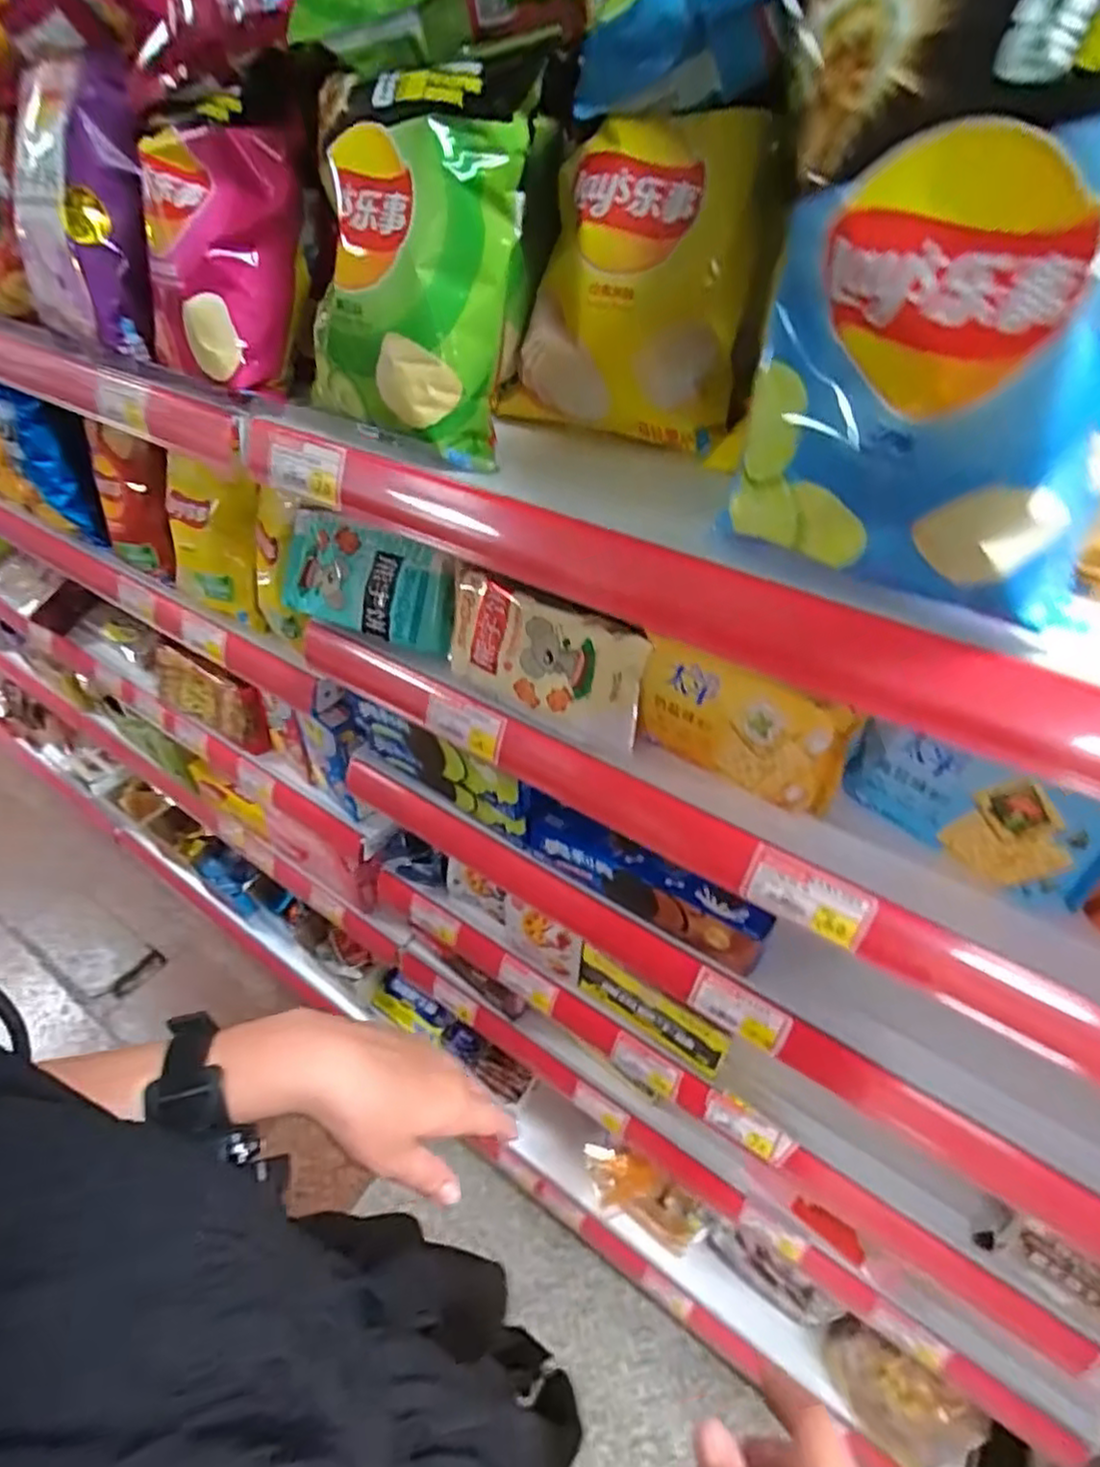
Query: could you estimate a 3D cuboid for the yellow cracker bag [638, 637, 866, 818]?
[{"bbox_3d":[0.118,-0.003,0.446,0.134,0.088,0.023,21,48,21],"label":"yellow cracker bag"}]

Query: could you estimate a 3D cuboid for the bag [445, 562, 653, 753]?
[{"bbox_3d":[-0.005,-0.055,0.508,0.157,0.090,0.042,26,29,25],"label":"bag"}]

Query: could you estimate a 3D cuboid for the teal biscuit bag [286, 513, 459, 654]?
[{"bbox_3d":[-0.156,-0.127,0.580,0.183,0.088,0.035,20,14,19],"label":"teal biscuit bag"}]

